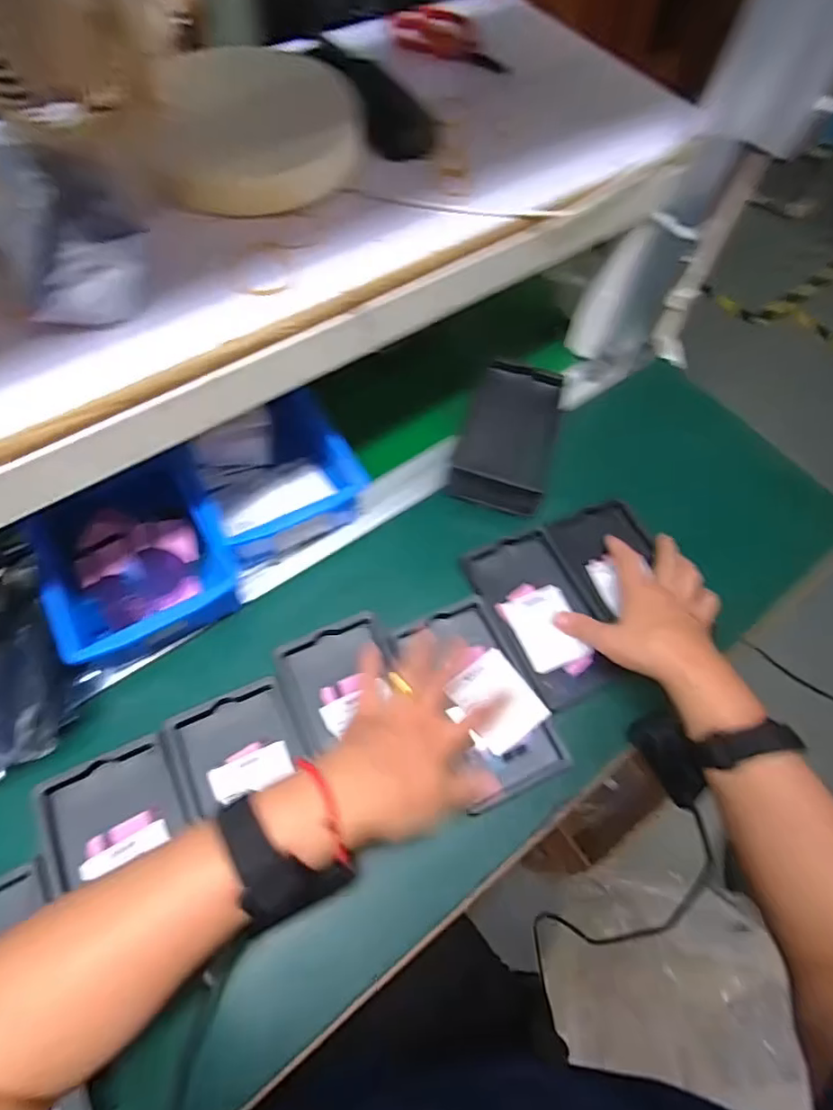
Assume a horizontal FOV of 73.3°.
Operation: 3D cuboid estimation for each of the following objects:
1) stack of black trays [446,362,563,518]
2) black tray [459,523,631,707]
[{"bbox_3d":[0.092,-0.124,0.580,0.096,0.047,0.159,14,63,4],"label":"stack of black trays"},{"bbox_3d":[0.118,0.053,0.510,0.093,0.015,0.157,-23,67,-15],"label":"black tray"}]

